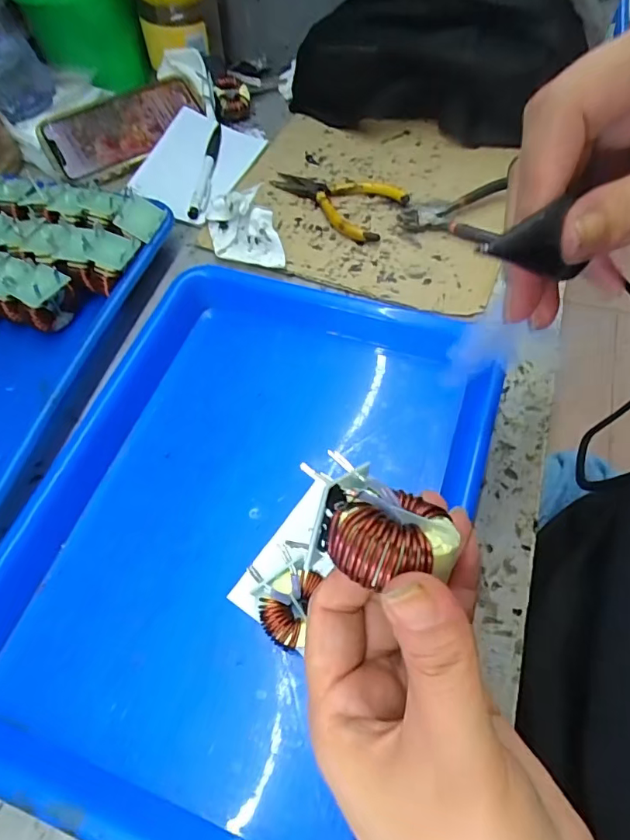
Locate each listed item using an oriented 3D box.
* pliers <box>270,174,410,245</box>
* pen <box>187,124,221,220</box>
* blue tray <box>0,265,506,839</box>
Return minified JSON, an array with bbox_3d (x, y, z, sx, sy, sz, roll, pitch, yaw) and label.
[{"bbox_3d":[0.025,-0.205,0.434,0.069,0.011,0.126,-40,67,-17],"label":"pliers"},{"bbox_3d":[-0.101,-0.238,0.458,0.013,0.009,0.121,4,62,5],"label":"pen"},{"bbox_3d":[-0.044,0.049,0.293,0.263,0.031,0.335,16,64,11],"label":"blue tray"}]

